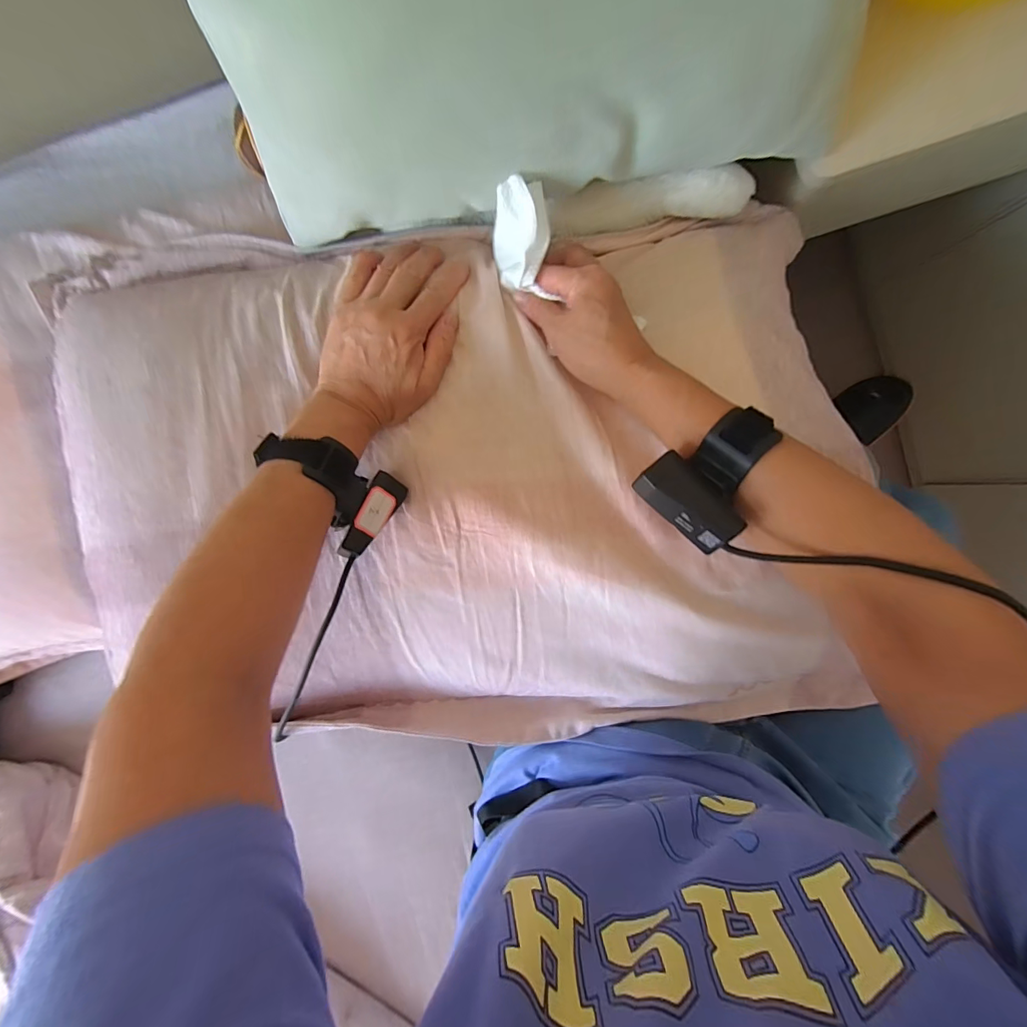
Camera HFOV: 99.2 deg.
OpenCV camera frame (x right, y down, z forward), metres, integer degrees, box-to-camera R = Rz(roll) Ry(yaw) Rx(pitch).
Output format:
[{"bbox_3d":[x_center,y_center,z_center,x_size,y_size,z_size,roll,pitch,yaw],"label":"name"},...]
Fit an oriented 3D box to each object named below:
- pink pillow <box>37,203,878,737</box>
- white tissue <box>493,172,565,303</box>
[{"bbox_3d":[-0.031,-0.033,0.373,0.646,0.105,0.448,-4,91,5],"label":"pink pillow"},{"bbox_3d":[0.006,-0.208,0.338,0.043,0.048,0.069,-7,90,5],"label":"white tissue"}]

